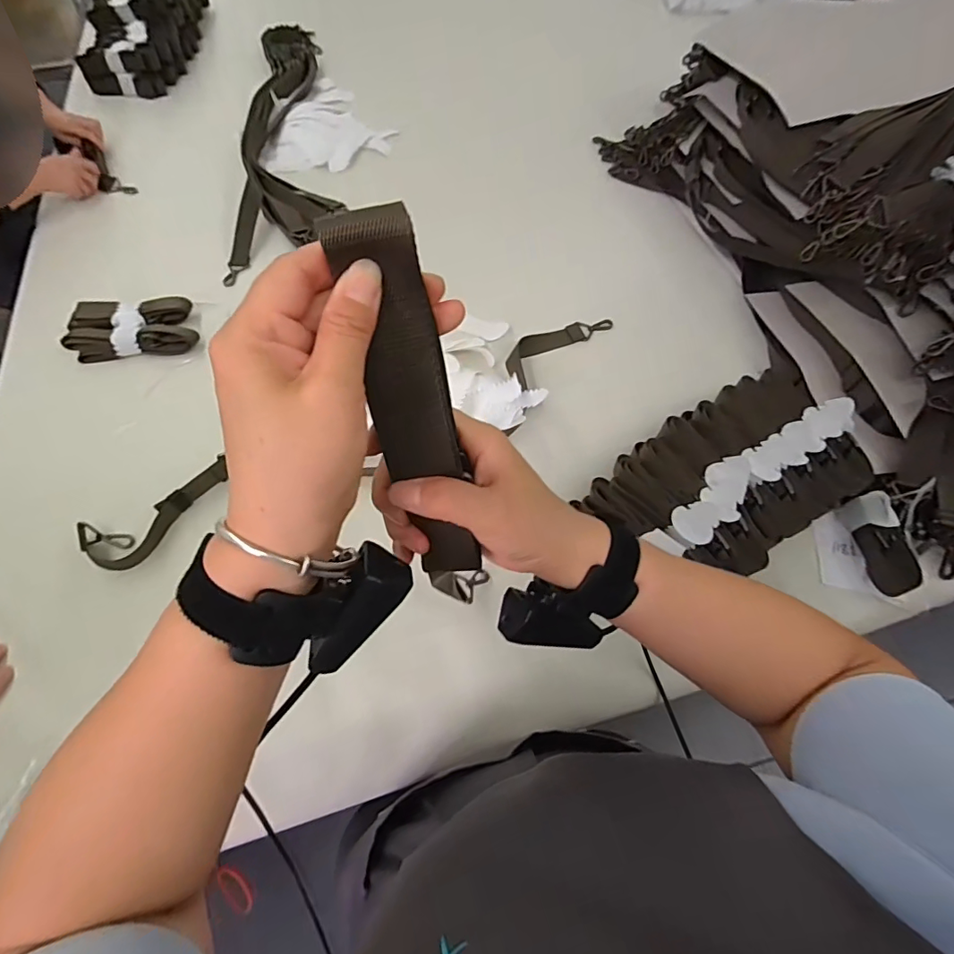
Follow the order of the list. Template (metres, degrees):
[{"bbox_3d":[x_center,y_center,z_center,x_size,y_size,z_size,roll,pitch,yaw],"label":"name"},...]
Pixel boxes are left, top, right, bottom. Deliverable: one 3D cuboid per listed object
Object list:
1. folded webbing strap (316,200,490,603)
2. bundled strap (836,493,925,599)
[{"bbox_3d":[-0.028,-0.019,0.261,0.038,0.212,0.021,-16,34,-9],"label":"folded webbing strap"},{"bbox_3d":[0.508,0.081,0.636,0.045,0.043,0.122,-7,60,-3],"label":"bundled strap"}]

